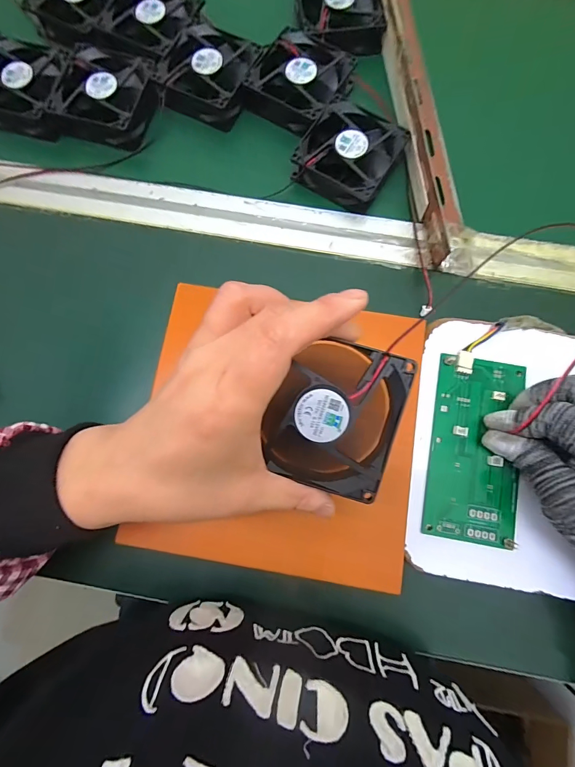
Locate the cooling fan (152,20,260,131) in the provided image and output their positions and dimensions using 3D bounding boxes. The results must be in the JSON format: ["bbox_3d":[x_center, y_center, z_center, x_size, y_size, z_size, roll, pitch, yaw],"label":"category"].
[{"bbox_3d":[-0.071,-0.300,0.345,0.083,0.030,0.094,28,79,6],"label":"cooling fan"}]

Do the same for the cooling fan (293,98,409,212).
[{"bbox_3d":[0.056,-0.207,0.324,0.079,0.024,0.082,29,79,6],"label":"cooling fan"}]

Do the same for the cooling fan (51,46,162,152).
[{"bbox_3d":[-0.167,-0.270,0.337,0.085,0.022,0.081,20,79,4],"label":"cooling fan"}]

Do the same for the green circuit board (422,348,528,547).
[{"bbox_3d":[0.139,0.047,0.264,0.064,0.008,0.133,8,81,2],"label":"green circuit board"}]

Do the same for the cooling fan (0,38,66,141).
[{"bbox_3d":[-0.249,-0.279,0.339,0.078,0.025,0.077,16,78,3],"label":"cooling fan"}]

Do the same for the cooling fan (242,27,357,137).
[{"bbox_3d":[0.012,-0.283,0.338,0.081,0.024,0.085,25,79,5],"label":"cooling fan"}]

